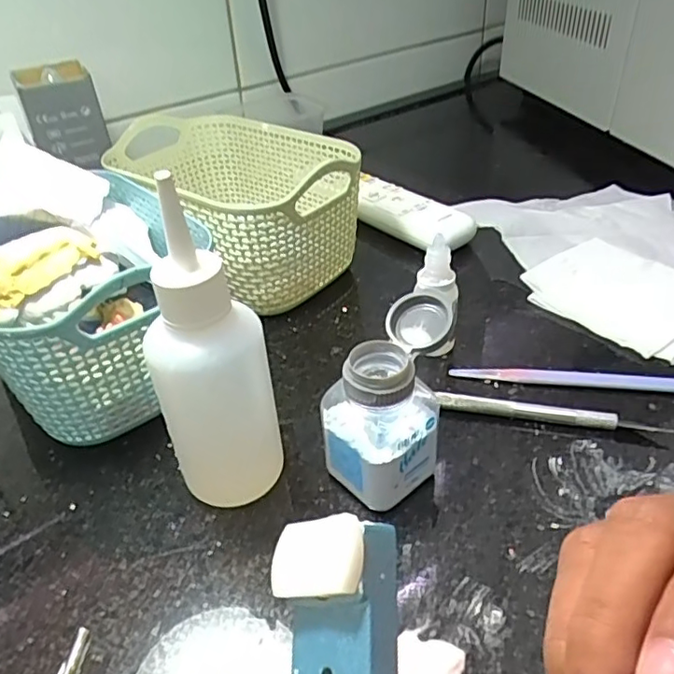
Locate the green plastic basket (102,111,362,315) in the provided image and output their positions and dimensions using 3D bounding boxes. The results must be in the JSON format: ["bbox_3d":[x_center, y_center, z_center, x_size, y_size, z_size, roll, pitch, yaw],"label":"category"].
[{"bbox_3d":[-0.068,-0.090,0.421,0.125,0.090,0.173,-27,43,-28],"label":"green plastic basket"}]

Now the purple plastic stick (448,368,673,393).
[{"bbox_3d":[0.134,0.023,0.323,0.140,0.005,0.008,3,38,9],"label":"purple plastic stick"}]

